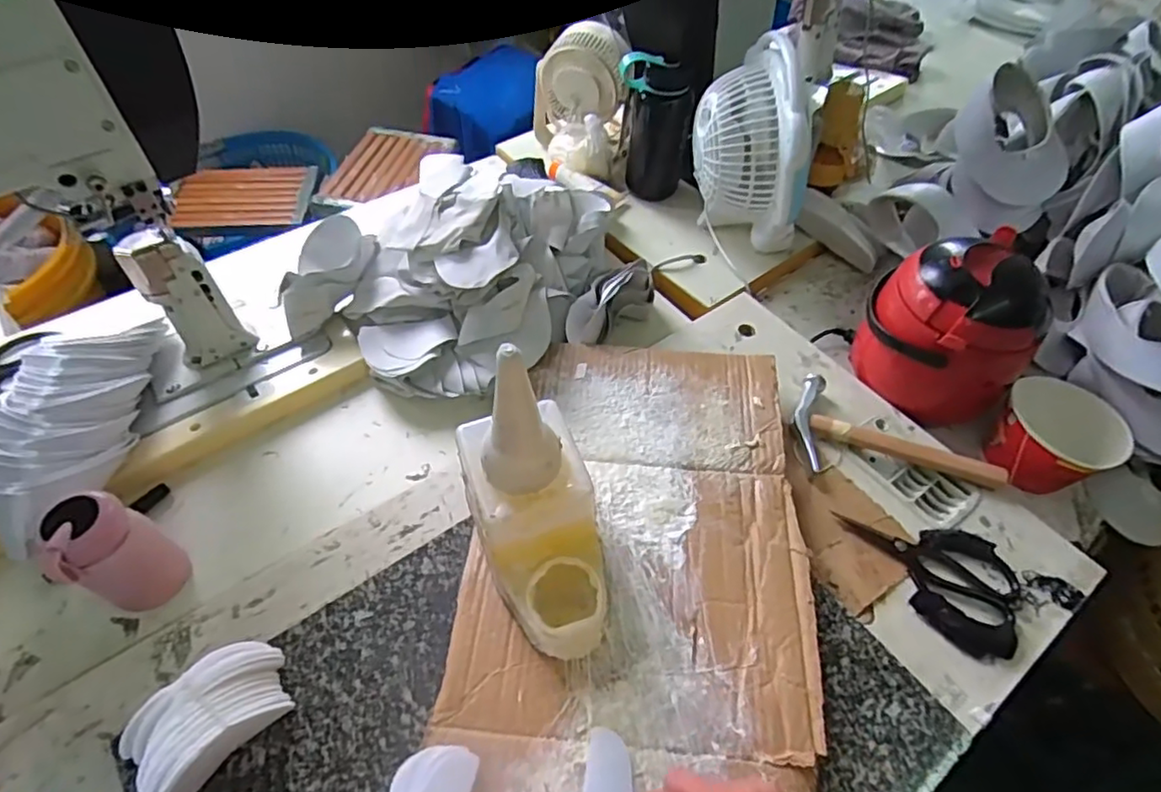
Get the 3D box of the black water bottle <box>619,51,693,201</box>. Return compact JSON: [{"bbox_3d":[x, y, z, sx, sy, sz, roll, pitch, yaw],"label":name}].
[{"bbox_3d":[0.115,-0.428,1.004,0.111,0.209,0.078,5,53,3],"label":"black water bottle"}]

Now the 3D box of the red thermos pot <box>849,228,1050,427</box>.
[{"bbox_3d":[0.455,-0.083,0.770,0.160,0.169,0.151,-4,53,-5],"label":"red thermos pot"}]

